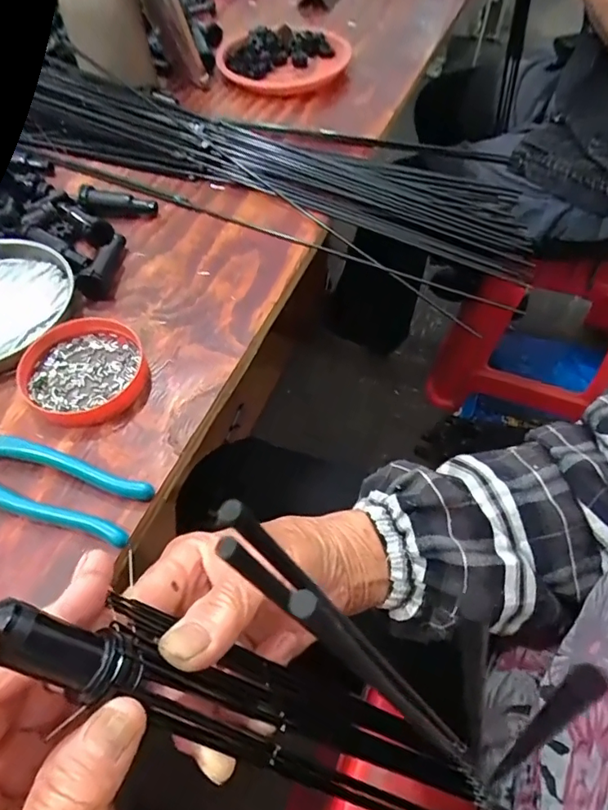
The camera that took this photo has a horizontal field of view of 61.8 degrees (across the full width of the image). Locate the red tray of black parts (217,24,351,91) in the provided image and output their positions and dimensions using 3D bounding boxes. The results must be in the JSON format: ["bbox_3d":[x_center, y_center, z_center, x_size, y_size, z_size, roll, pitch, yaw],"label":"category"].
[{"bbox_3d":[-0.024,-0.424,0.614,0.153,0.028,0.139,-2,57,4],"label":"red tray of black parts"}]

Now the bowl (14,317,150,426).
[{"bbox_3d":[-0.147,-0.025,0.346,0.075,0.023,0.079,-2,57,4],"label":"bowl"}]

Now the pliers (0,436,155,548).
[{"bbox_3d":[-0.172,0.040,0.303,0.164,0.020,0.040,16,60,15],"label":"pliers"}]

